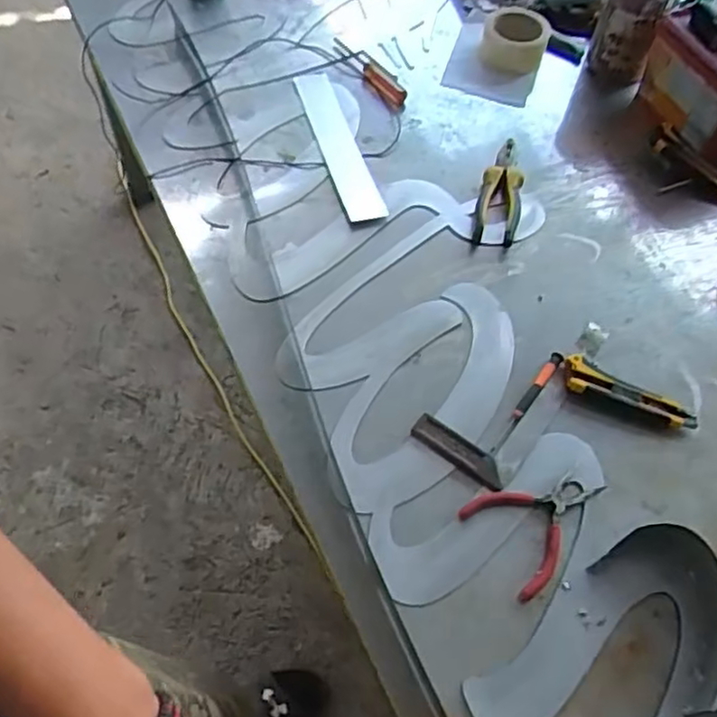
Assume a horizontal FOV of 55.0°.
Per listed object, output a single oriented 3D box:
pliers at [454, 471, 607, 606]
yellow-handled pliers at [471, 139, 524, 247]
[{"bbox_3d":[0.185,0.161,0.697,0.137,0.008,0.104,-30,65,-21],"label":"pliers"},{"bbox_3d":[0.194,-0.226,0.929,0.056,0.023,0.187,13,58,3],"label":"yellow-handled pliers"}]

